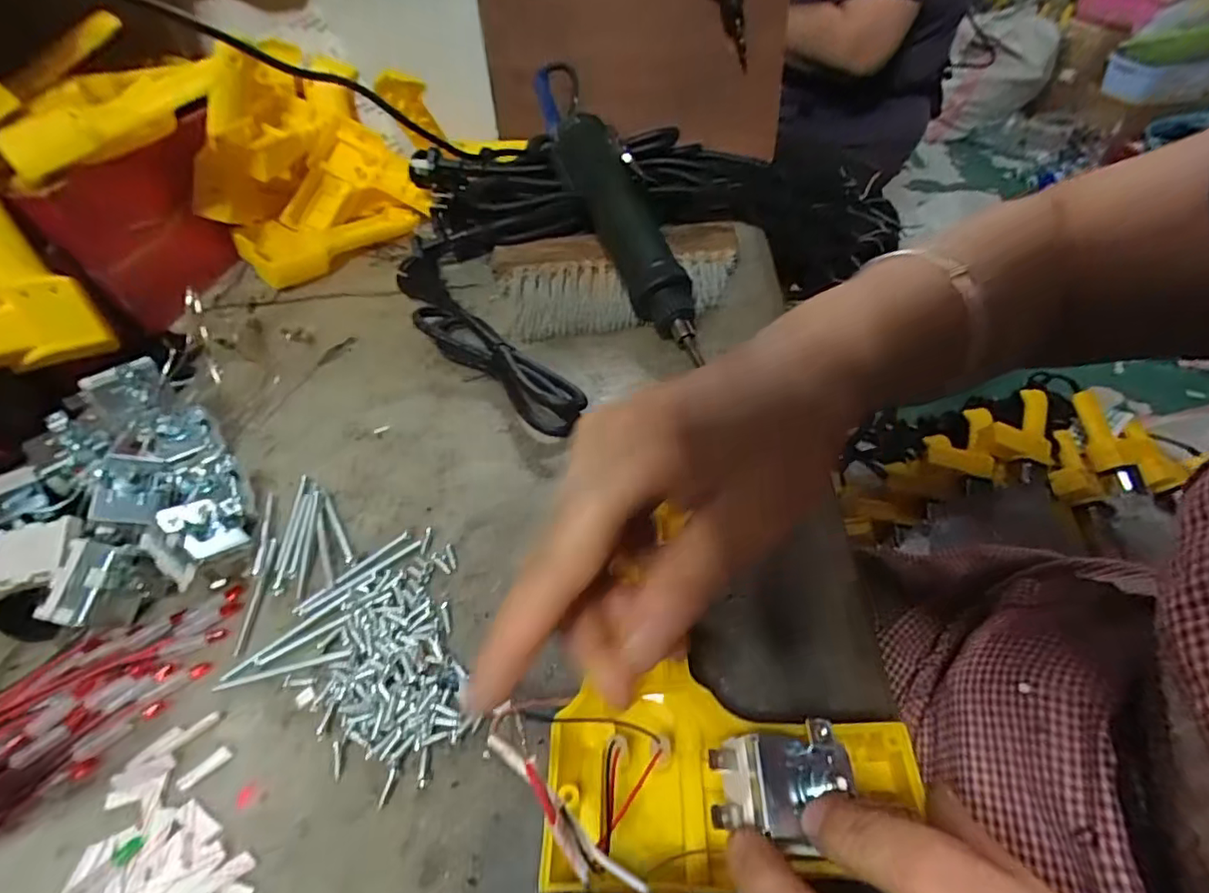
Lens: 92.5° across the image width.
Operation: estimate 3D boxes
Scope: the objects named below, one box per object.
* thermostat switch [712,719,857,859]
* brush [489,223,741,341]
[{"bbox_3d":[0.053,0.102,0.172,0.041,0.014,0.031,-8,45,-1],"label":"thermostat switch"},{"bbox_3d":[0.011,-0.131,0.446,0.188,0.025,0.116,-6,45,0],"label":"brush"}]

